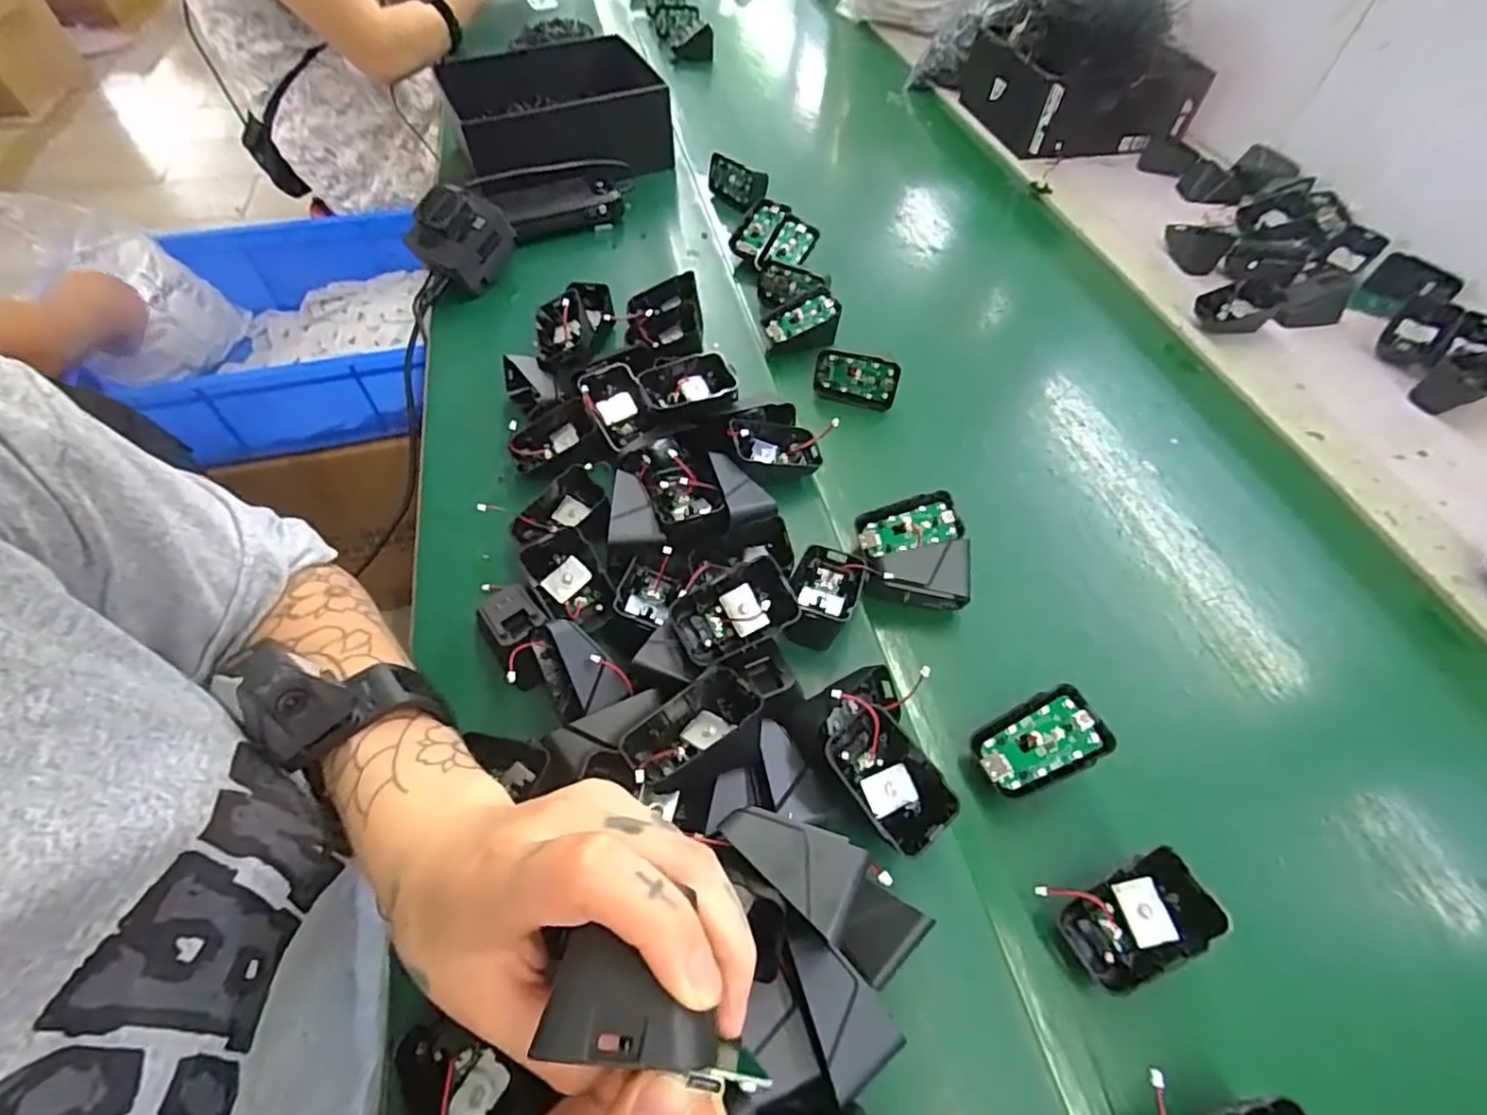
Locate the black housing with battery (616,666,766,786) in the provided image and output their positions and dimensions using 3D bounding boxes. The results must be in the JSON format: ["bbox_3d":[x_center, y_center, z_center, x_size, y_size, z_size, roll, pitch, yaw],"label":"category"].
[{"bbox_3d":[-0.025,0.086,0.347,0.066,0.016,0.039,-33,59,-1],"label":"black housing with battery"}]

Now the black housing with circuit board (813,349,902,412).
[{"bbox_3d":[0.094,-0.151,0.556,0.071,0.043,0.013,21,58,12],"label":"black housing with circuit board"}]

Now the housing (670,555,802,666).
[{"bbox_3d":[-0.005,0.031,0.383,0.069,0.023,0.045,-20,85,0],"label":"housing"}]

